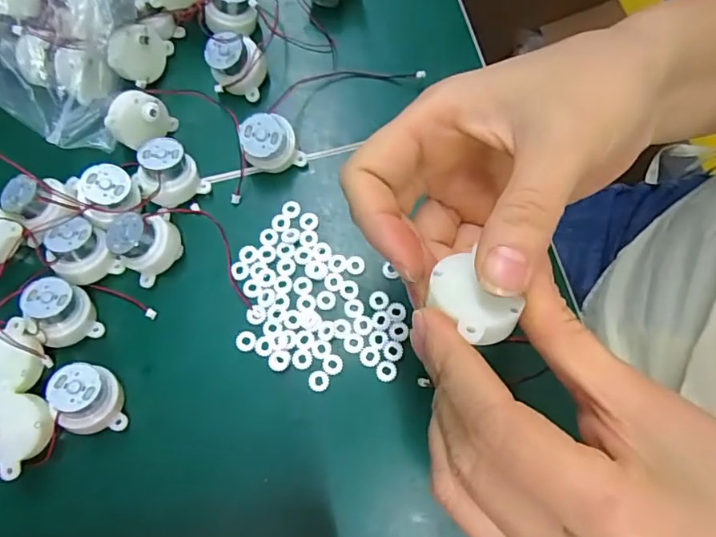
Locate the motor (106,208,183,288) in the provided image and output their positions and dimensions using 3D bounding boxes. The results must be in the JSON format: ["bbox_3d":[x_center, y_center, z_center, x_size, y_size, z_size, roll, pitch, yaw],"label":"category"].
[{"bbox_3d":[-0.113,-0.014,0.281,0.033,0.028,0.030,-1,75,3],"label":"motor"}]

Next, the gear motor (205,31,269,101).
[{"bbox_3d":[-0.072,-0.121,0.312,0.031,0.034,0.029,-1,75,3],"label":"gear motor"}]

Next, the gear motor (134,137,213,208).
[{"bbox_3d":[-0.107,-0.053,0.293,0.031,0.030,0.031,-1,75,3],"label":"gear motor"}]

